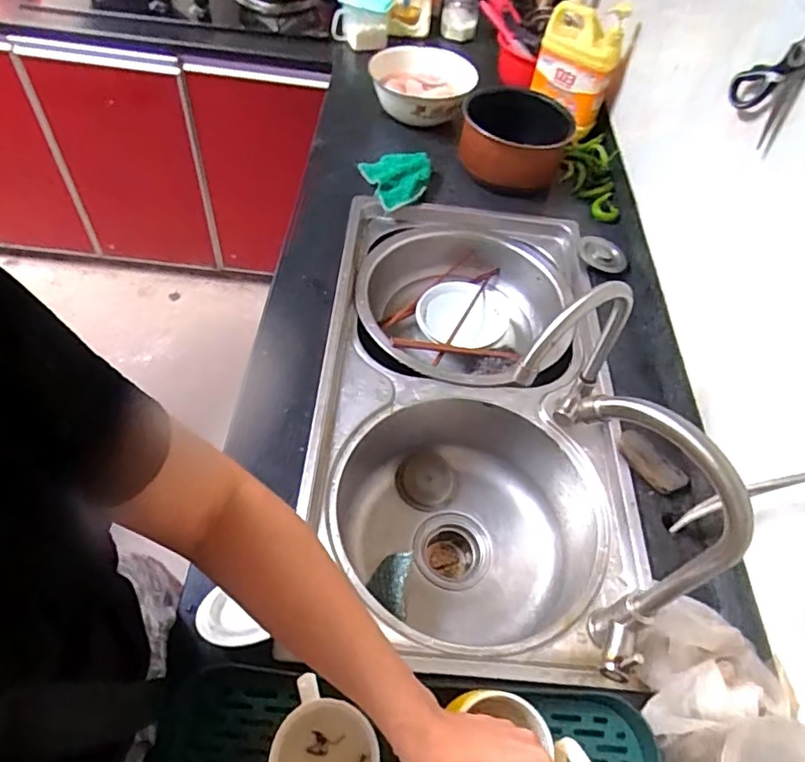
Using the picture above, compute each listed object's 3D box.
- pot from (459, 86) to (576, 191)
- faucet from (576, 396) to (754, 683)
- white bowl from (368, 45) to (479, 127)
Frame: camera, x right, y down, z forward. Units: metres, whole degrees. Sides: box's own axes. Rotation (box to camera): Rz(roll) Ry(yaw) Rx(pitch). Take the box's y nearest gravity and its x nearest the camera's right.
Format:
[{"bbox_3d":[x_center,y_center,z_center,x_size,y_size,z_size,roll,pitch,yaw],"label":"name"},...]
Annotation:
[{"bbox_3d":[0.208,-0.451,1.065,0.190,0.124,0.204,3,53,-4],"label":"pot"},{"bbox_3d":[0.196,0.141,0.501,0.054,0.301,0.177,-15,56,-17],"label":"faucet"},{"bbox_3d":[0.040,-0.621,1.178,0.216,0.072,0.264,5,53,-3],"label":"white bowl"}]

